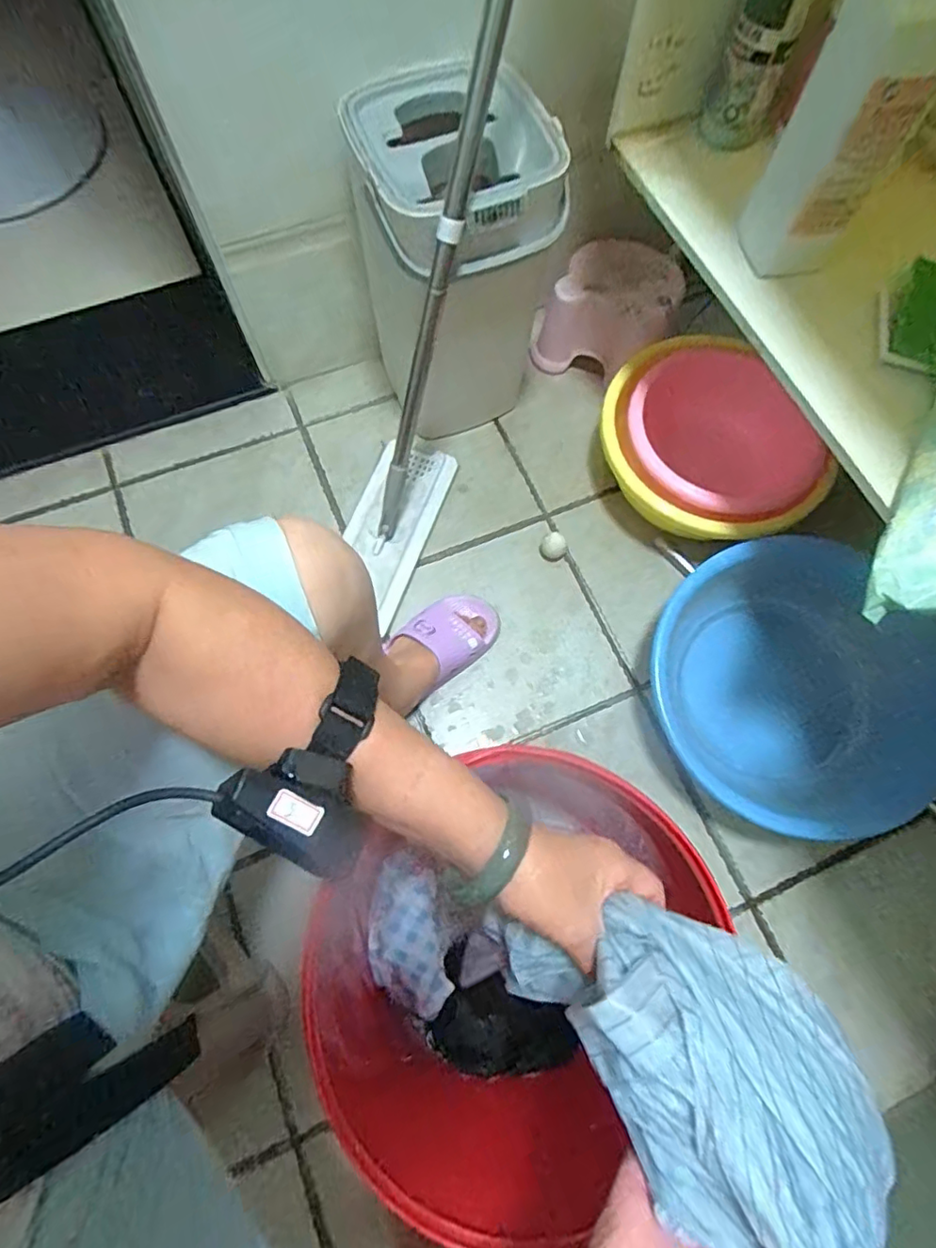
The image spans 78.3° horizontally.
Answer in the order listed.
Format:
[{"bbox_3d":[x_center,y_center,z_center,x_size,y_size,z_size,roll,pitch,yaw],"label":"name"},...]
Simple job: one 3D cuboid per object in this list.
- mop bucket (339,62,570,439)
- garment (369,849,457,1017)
[{"bbox_3d":[-0.015,-0.445,0.767,0.213,0.384,0.222,-13,72,-5],"label":"mop bucket"},{"bbox_3d":[-0.063,0.305,0.563,0.072,0.029,0.140,-11,72,-5],"label":"garment"}]

